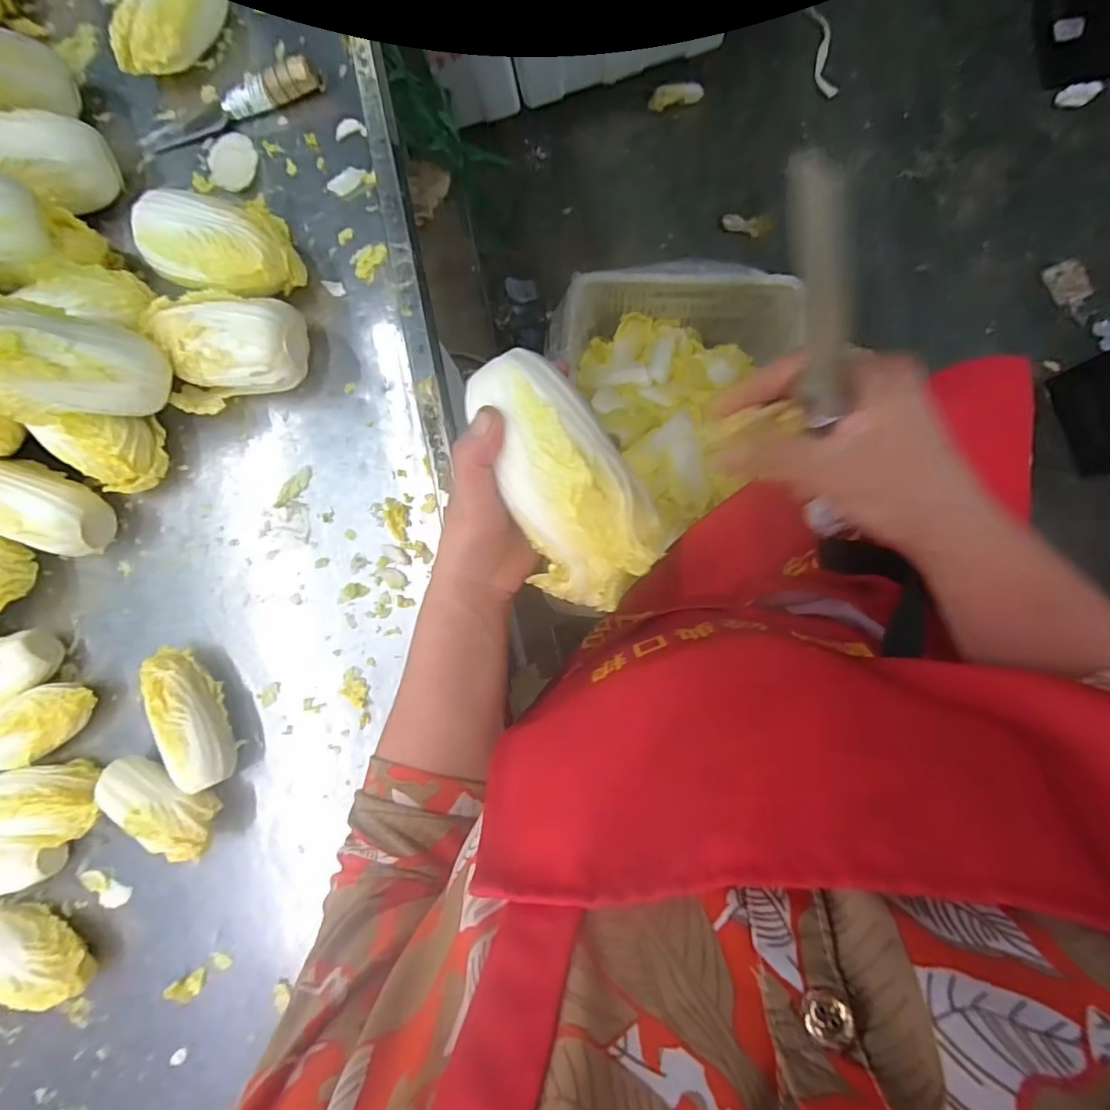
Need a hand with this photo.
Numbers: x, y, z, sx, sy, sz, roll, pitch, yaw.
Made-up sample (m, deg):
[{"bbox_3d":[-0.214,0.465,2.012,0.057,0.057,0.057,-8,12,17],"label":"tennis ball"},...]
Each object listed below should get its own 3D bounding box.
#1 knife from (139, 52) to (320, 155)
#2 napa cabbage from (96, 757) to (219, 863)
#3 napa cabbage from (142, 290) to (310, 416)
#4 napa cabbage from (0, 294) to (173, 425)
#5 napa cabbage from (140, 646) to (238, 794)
[{"bbox_3d":[-0.316,-0.429,0.534,0.186,0.025,0.027,-16,85,6],"label":"knife"},{"bbox_3d":[-0.338,0.212,0.481,0.114,0.045,0.056,32,91,8],"label":"napa cabbage"},{"bbox_3d":[-0.290,-0.175,0.496,0.128,0.067,0.086,-2,86,7],"label":"napa cabbage"},{"bbox_3d":[-0.397,-0.152,0.448,0.062,0.145,0.082,46,124,43],"label":"napa cabbage"},{"bbox_3d":[-0.315,0.139,0.484,0.053,0.049,0.125,-24,84,5],"label":"napa cabbage"}]

